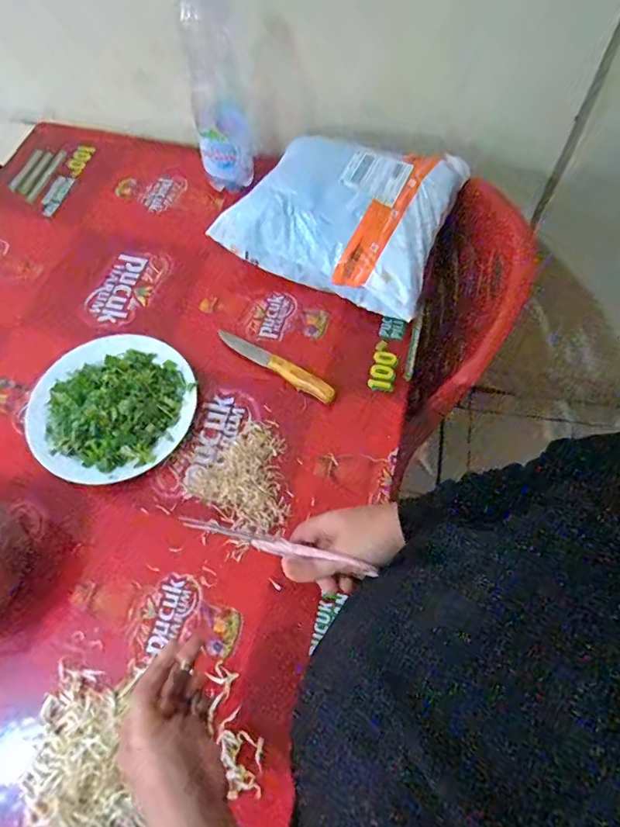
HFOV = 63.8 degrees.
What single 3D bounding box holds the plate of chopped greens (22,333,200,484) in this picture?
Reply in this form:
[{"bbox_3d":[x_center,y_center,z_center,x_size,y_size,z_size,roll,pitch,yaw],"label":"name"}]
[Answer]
[{"bbox_3d":[-0.264,-0.017,0.655,0.211,0.056,0.209,0,62,0],"label":"plate of chopped greens"}]

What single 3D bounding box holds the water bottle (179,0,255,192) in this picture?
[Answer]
[{"bbox_3d":[-0.138,-0.493,0.732,0.083,0.307,0.090,-10,62,-3],"label":"water bottle"}]

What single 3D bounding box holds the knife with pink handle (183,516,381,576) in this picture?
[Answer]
[{"bbox_3d":[-0.027,0.119,0.446,0.180,0.016,0.012,6,60,30],"label":"knife with pink handle"}]

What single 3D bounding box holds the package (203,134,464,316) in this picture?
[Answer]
[{"bbox_3d":[0.055,-0.309,0.762,0.297,0.130,0.256,21,65,13],"label":"package"}]

